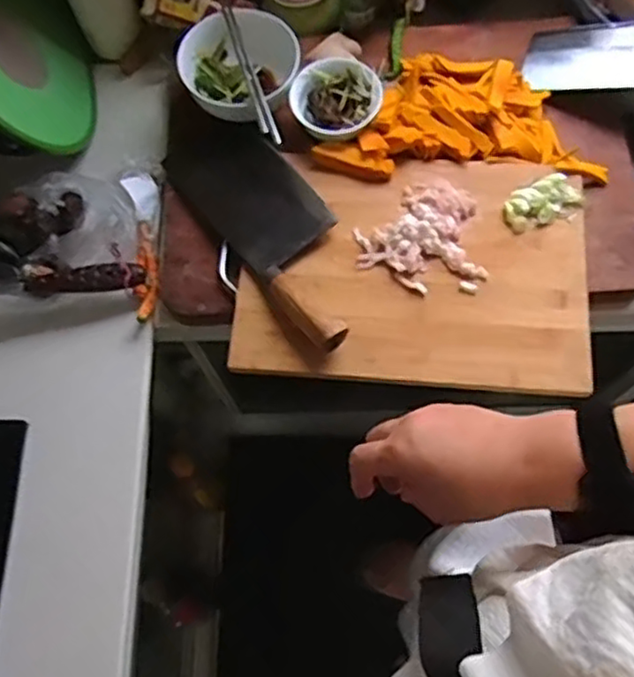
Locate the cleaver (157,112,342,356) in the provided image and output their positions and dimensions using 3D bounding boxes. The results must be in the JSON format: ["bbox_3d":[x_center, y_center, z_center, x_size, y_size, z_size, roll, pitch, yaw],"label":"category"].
[{"bbox_3d":[-0.048,-0.128,0.686,0.102,0.034,0.310,-36,72,-10],"label":"cleaver"}]

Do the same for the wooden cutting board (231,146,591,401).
[{"bbox_3d":[0.098,-0.072,0.674,0.328,0.031,0.245,5,70,5],"label":"wooden cutting board"}]

